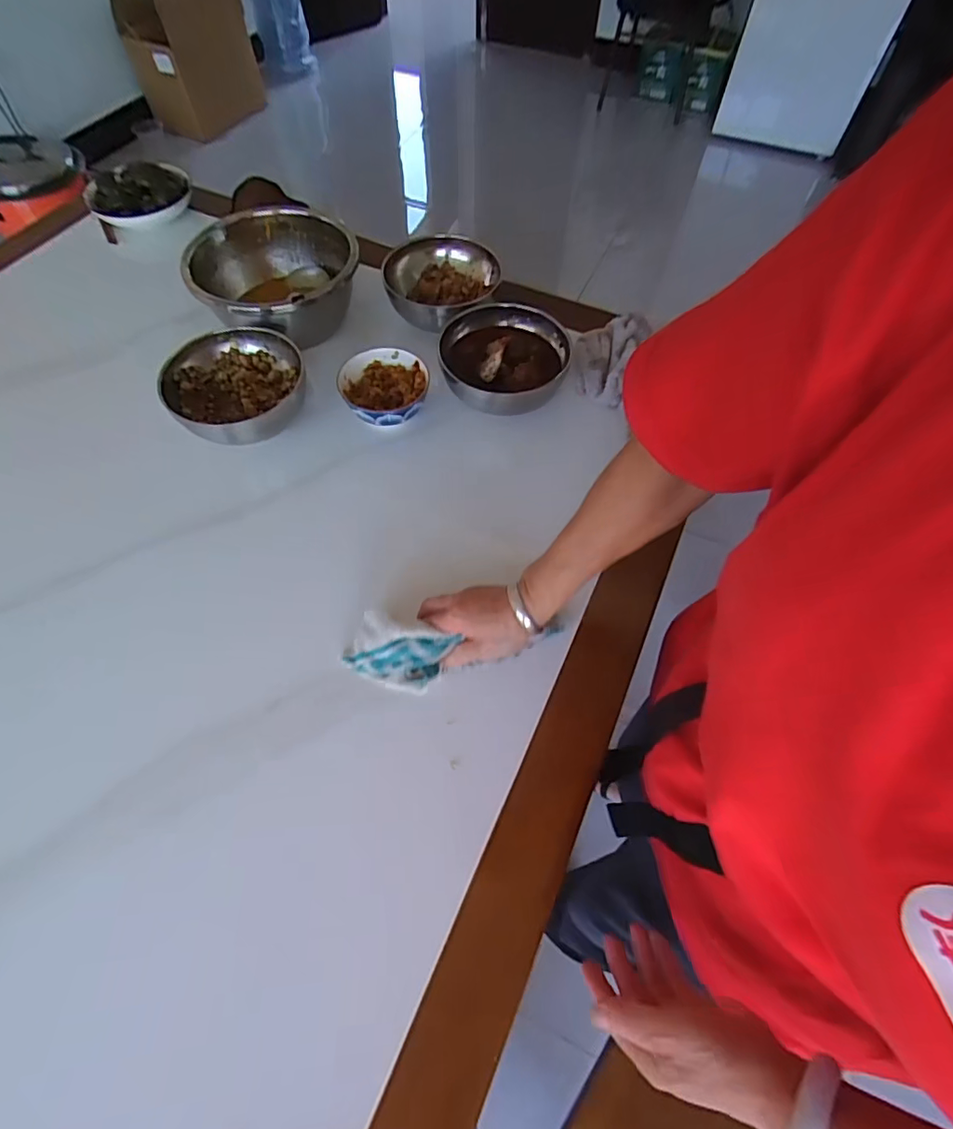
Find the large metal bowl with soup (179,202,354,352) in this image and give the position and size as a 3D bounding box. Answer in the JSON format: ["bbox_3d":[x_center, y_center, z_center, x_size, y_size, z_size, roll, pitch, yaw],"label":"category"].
[{"bbox_3d":[-0.286,-0.417,0.774,0.222,0.136,0.237,0,61,-1],"label":"large metal bowl with soup"}]

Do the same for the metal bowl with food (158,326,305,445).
[{"bbox_3d":[-0.304,-0.222,0.675,0.168,0.072,0.173,0,61,-1],"label":"metal bowl with food"}]

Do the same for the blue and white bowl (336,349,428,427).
[{"bbox_3d":[-0.119,-0.224,0.685,0.110,0.051,0.112,0,61,-1],"label":"blue and white bowl"}]

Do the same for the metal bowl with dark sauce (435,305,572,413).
[{"bbox_3d":[0.034,-0.262,0.692,0.152,0.073,0.167,0,61,-1],"label":"metal bowl with dark sauce"}]

